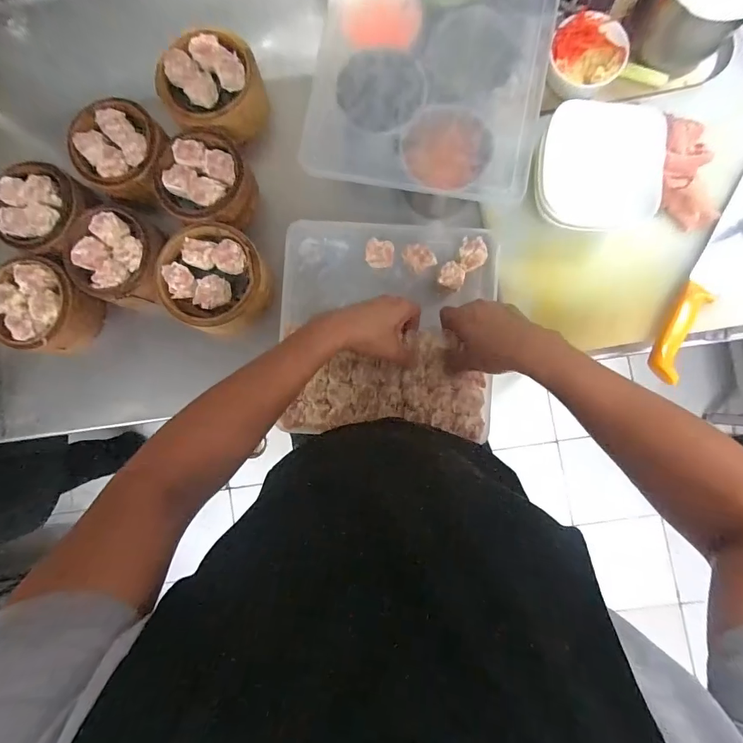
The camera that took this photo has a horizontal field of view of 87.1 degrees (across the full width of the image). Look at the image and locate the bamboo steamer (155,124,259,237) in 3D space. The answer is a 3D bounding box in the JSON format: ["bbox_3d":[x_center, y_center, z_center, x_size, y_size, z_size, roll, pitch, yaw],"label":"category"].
[{"bbox_3d":[-0.233,-0.268,0.557,0.117,0.068,0.121,20,88,4],"label":"bamboo steamer"}]

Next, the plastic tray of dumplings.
[{"bbox_3d":[0.023,-0.065,0.556,0.290,0.060,0.303,1,87,3],"label":"plastic tray of dumplings"}]

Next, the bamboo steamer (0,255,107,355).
[{"bbox_3d":[-0.465,-0.093,0.555,0.118,0.069,0.118,26,88,4],"label":"bamboo steamer"}]

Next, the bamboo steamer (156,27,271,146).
[{"bbox_3d":[-0.225,-0.408,0.571,0.123,0.076,0.138,31,89,4],"label":"bamboo steamer"}]

